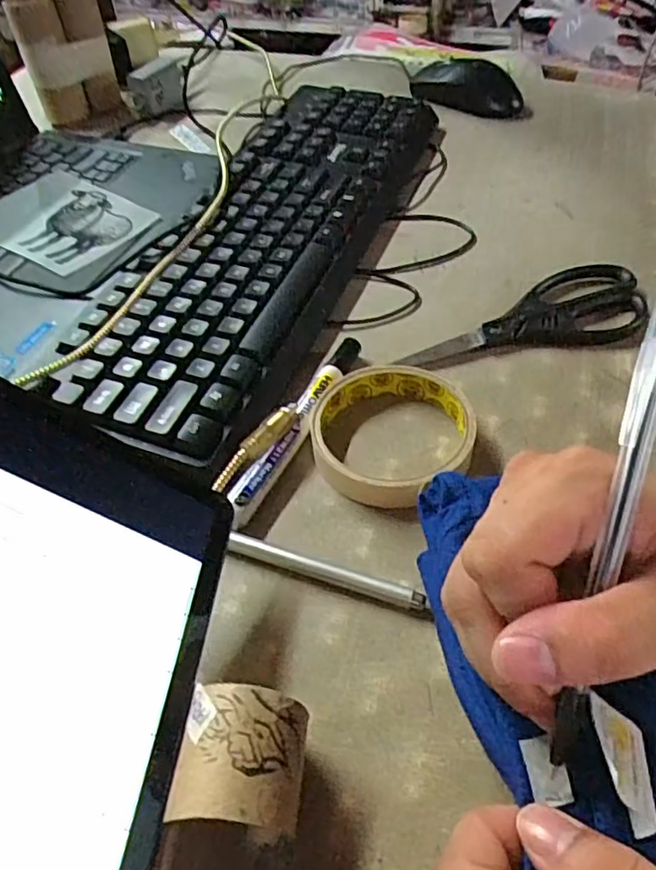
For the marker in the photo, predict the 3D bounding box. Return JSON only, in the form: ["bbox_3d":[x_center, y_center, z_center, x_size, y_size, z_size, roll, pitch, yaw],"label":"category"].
[{"bbox_3d":[-0.013,-0.011,0.330,0.016,0.016,0.135,19,53,17],"label":"marker"}]

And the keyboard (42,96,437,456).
[{"bbox_3d":[-0.037,-0.152,0.434,0.122,0.031,0.417,15,51,14],"label":"keyboard"}]

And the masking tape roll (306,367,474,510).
[{"bbox_3d":[0.034,-0.001,0.317,0.082,0.020,0.085,-1,49,1],"label":"masking tape roll"}]

